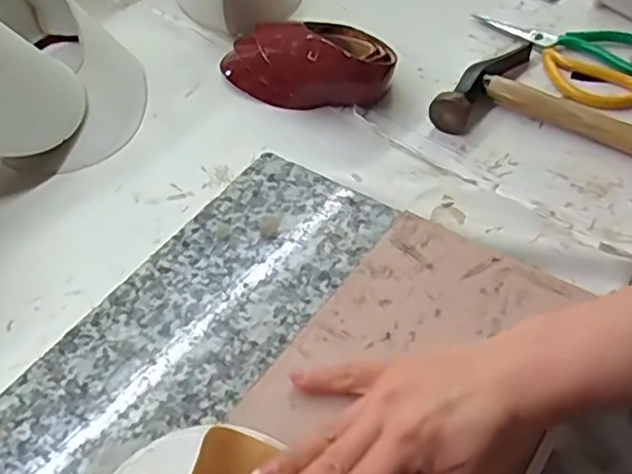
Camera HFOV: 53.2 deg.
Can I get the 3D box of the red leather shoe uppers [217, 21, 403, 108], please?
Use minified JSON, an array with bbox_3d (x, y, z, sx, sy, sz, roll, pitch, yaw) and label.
[{"bbox_3d":[-0.009,-0.169,0.594,0.169,0.058,0.092,6,49,11],"label":"red leather shoe uppers"}]

